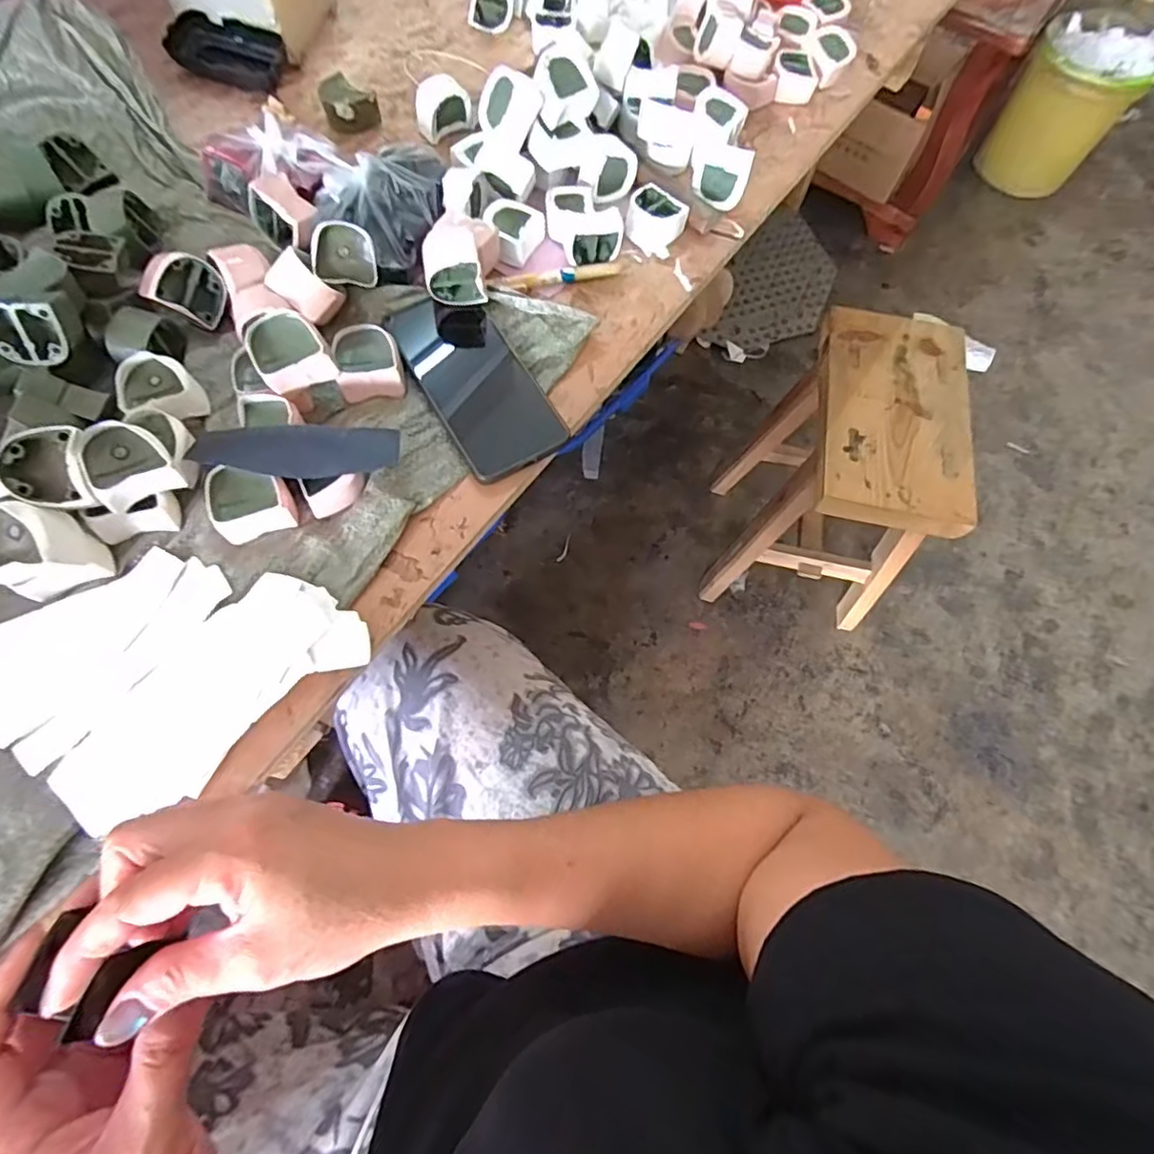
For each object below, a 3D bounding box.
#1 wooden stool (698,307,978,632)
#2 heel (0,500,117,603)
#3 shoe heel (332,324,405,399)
[{"bbox_3d":[0.403,-0.150,0.999,0.267,0.409,0.323,9,68,1],"label":"wooden stool"},{"bbox_3d":[-0.320,-0.013,0.369,0.048,0.062,0.052,1,69,-3],"label":"heel"},{"bbox_3d":[-0.153,-0.159,0.454,0.046,0.028,0.048,-3,69,-5],"label":"shoe heel"}]

